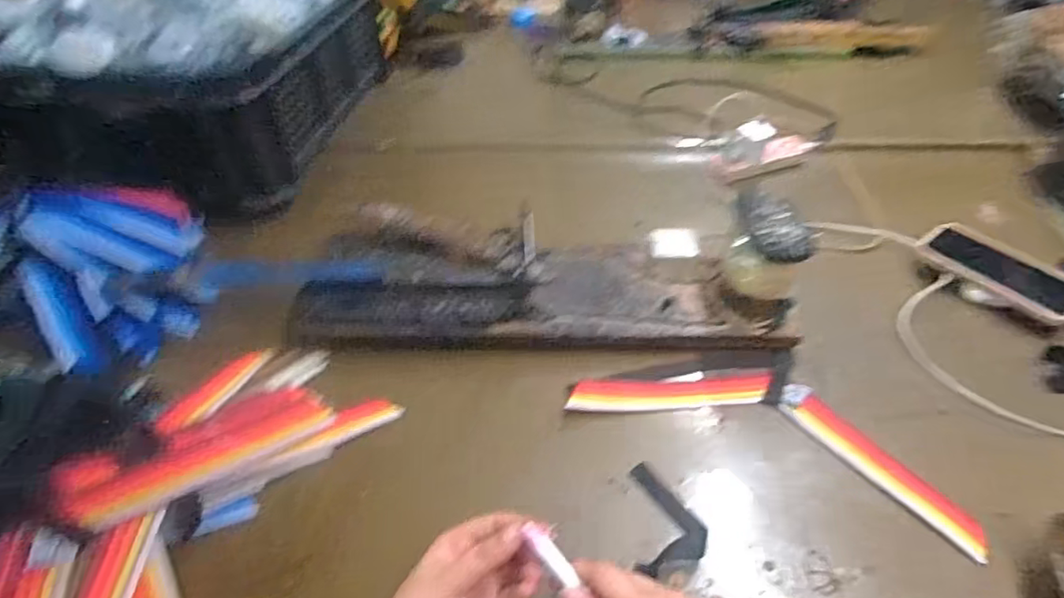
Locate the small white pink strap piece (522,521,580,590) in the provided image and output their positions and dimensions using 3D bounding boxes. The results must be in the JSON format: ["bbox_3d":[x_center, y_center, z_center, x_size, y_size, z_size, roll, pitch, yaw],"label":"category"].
[{"bbox_3d":[0.012,0.158,0.359,0.012,0.005,0.040,-33,78,-30],"label":"small white pink strap piece"}]

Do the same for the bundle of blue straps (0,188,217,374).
[{"bbox_3d":[-0.565,-0.006,0.614,0.396,0.126,0.172,-12,43,-11],"label":"bundle of blue straps"}]

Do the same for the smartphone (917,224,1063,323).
[{"bbox_3d":[0.505,-0.032,0.634,0.079,0.012,0.151,-32,52,-24],"label":"smartphone"}]

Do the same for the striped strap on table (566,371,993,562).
[{"bbox_3d":[0.208,0.108,0.523,0.330,0.012,0.113,16,45,19],"label":"striped strap on table"}]

